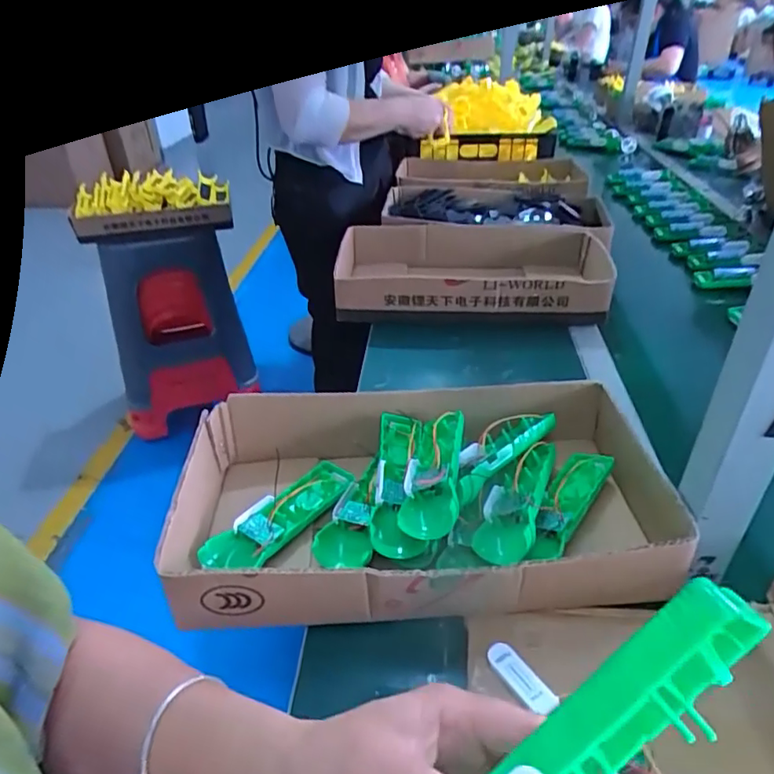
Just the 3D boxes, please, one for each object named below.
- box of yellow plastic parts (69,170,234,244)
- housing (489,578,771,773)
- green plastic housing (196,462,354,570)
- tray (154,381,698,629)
[{"bbox_3d":[-0.618,-0.470,1.507,0.386,0.157,0.152,-7,36,-8],"label":"box of yellow plastic parts"},{"bbox_3d":[0.054,0.127,0.185,0.161,0.049,0.019,-47,38,9],"label":"housing"},{"bbox_3d":[-0.095,0.120,0.527,0.045,0.035,0.163,21,42,30],"label":"green plastic housing"},{"bbox_3d":[0.024,0.091,0.526,0.404,0.080,0.232,-3,36,-1],"label":"tray"}]

